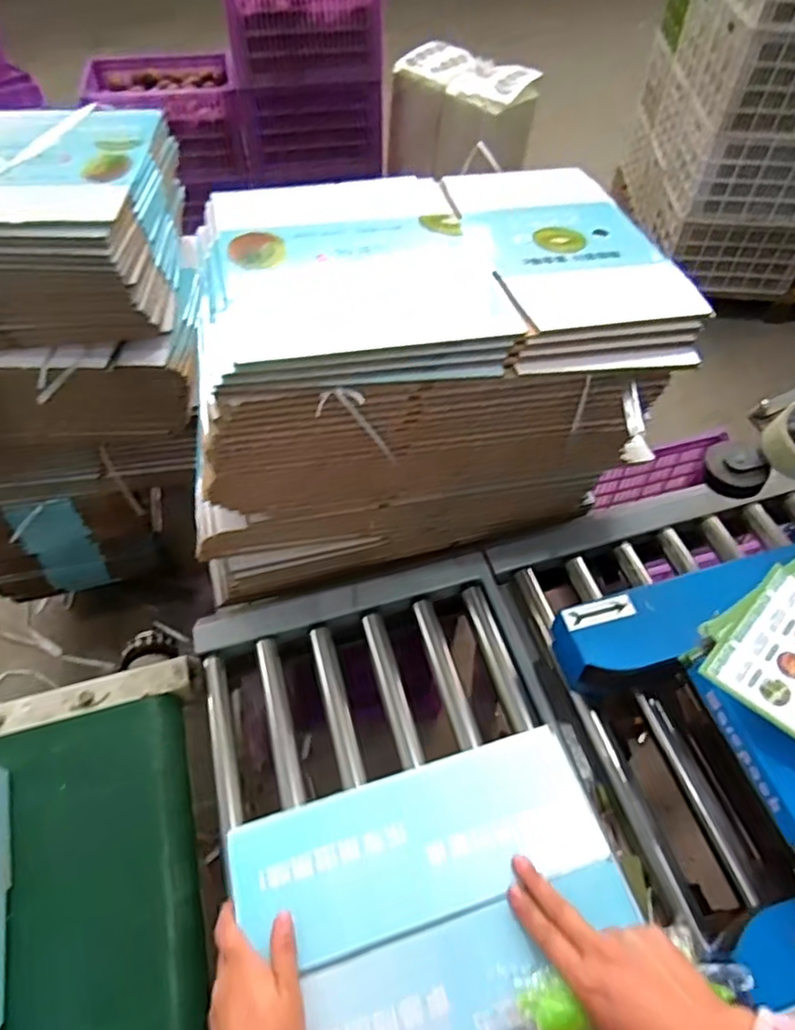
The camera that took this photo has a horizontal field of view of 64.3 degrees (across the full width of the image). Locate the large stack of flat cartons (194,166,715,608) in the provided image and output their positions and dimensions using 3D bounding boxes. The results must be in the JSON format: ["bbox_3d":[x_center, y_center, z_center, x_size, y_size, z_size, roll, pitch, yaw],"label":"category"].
[{"bbox_3d":[0.011,-0.190,0.858,0.583,0.351,0.404,-12,54,-10],"label":"large stack of flat cartons"}]

